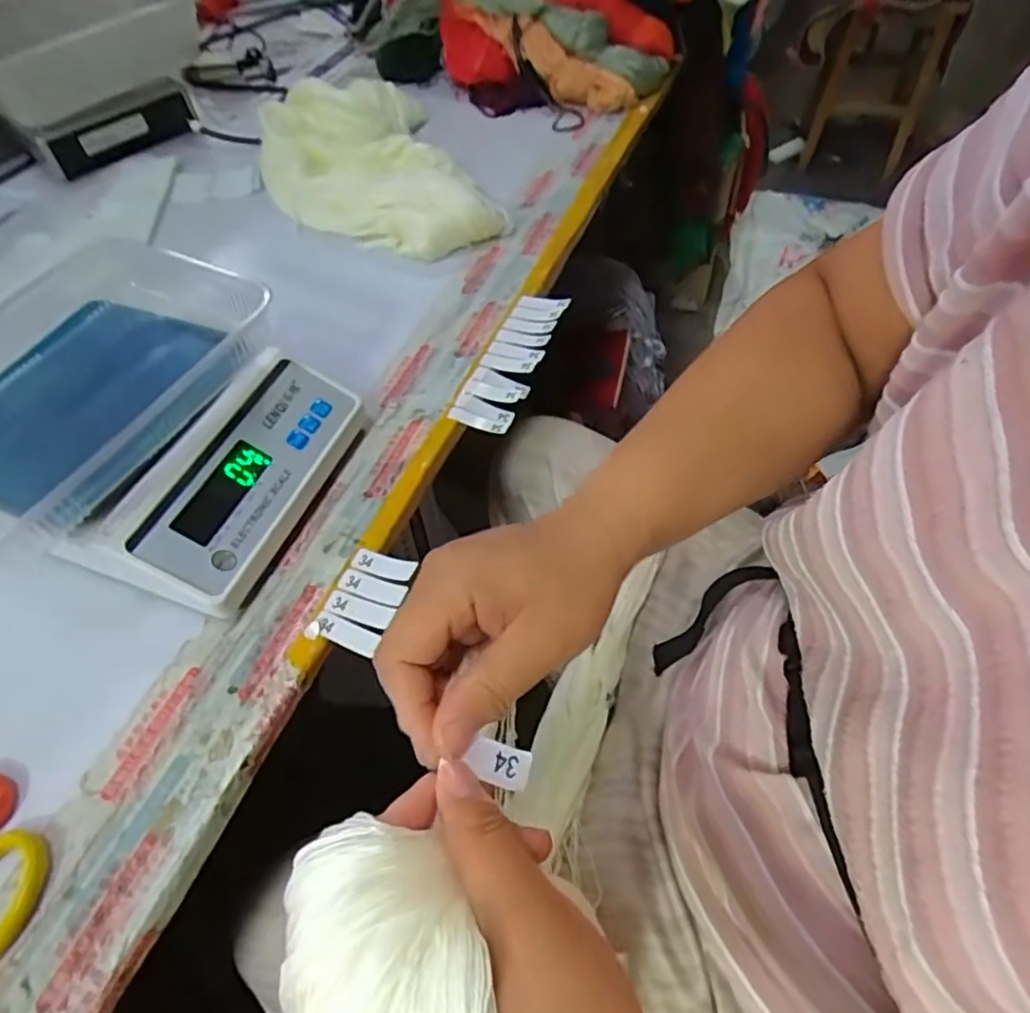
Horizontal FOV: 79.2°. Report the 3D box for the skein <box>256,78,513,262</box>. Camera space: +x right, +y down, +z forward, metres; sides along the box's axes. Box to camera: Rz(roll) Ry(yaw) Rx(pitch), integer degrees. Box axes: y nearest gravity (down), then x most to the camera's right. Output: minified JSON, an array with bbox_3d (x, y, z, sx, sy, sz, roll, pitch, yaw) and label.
[{"bbox_3d":[-0.165,-0.383,0.686,0.214,0.052,0.327,-20,56,-11],"label":"skein"}]

